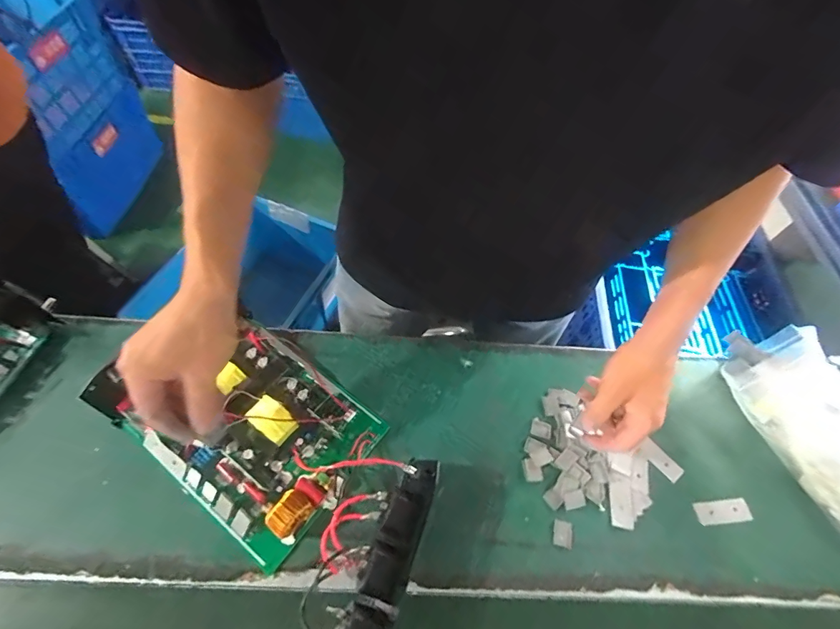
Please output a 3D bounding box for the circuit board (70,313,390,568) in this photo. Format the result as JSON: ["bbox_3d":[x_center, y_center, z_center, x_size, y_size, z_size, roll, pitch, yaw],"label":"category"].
[{"bbox_3d":[-0.194,0.111,0.446,0.266,0.059,0.183,32,58,17],"label":"circuit board"}]

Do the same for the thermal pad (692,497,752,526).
[{"bbox_3d":[0.344,0.223,0.452,0.061,0.005,0.024,-5,45,-4],"label":"thermal pad"}]

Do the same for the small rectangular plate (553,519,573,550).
[{"bbox_3d":[0.153,0.234,0.425,0.020,0.004,0.025,15,59,3],"label":"small rectangular plate"}]

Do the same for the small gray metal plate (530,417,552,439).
[{"bbox_3d":[0.149,0.140,0.490,0.024,0.004,0.020,22,59,8],"label":"small gray metal plate"}]

